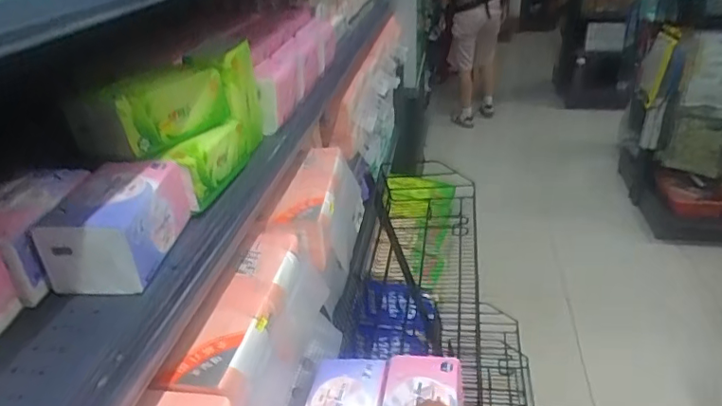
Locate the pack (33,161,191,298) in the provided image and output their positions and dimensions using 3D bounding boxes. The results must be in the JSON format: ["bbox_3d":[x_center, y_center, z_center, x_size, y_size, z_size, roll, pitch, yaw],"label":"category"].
[{"bbox_3d":[-0.248,0.017,0.566,0.093,0.076,0.143,0,28,4],"label":"pack"}]

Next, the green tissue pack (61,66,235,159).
[{"bbox_3d":[-0.257,-0.121,0.673,0.104,0.076,0.163,13,32,27],"label":"green tissue pack"}]

